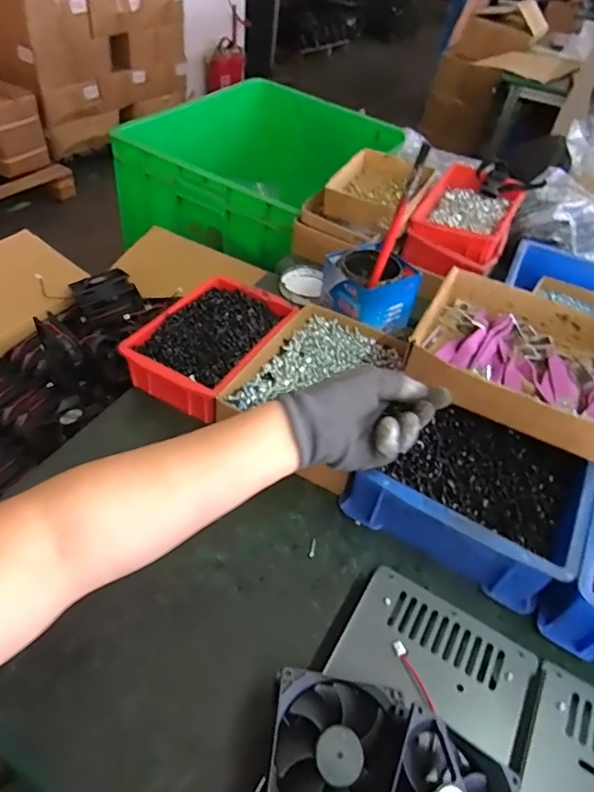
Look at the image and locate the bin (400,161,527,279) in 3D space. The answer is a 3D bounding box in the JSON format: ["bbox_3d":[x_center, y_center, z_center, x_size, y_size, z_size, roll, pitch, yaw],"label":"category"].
[{"bbox_3d":[0.271,-0.282,0.827,0.137,0.084,0.217,25,47,17],"label":"bin"}]

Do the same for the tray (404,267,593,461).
[{"bbox_3d":[0.244,-0.044,0.558,0.214,0.053,0.190,24,47,16],"label":"tray"}]

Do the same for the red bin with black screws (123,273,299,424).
[{"bbox_3d":[-0.103,-0.064,0.629,0.130,0.057,0.202,25,47,17],"label":"red bin with black screws"}]

